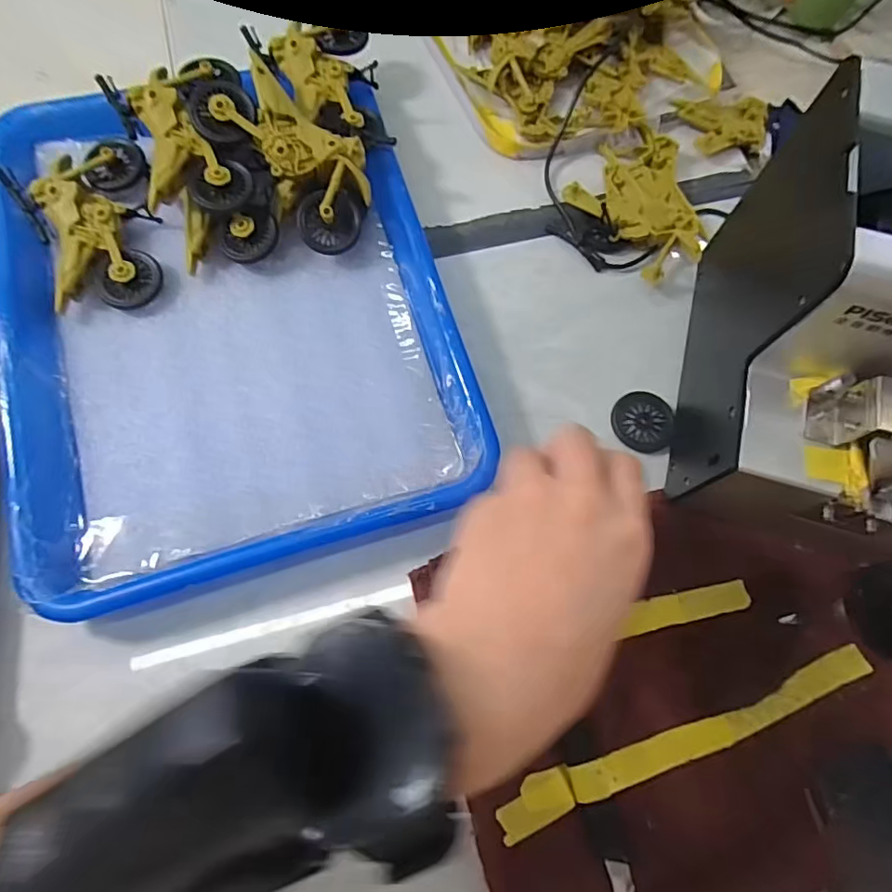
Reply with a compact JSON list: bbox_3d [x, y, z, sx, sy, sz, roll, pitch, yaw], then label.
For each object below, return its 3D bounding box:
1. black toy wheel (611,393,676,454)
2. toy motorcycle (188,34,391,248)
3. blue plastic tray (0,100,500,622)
[{"bbox_3d":[0.120,-0.015,0.330,0.035,0.005,0.039,0,72,-3],"label":"black toy wheel"},{"bbox_3d":[-0.087,-0.187,0.331,0.121,0.031,0.075,46,75,-10],"label":"toy motorcycle"},{"bbox_3d":[-0.131,-0.090,0.329,0.243,0.032,0.321,-16,73,-7],"label":"blue plastic tray"}]

